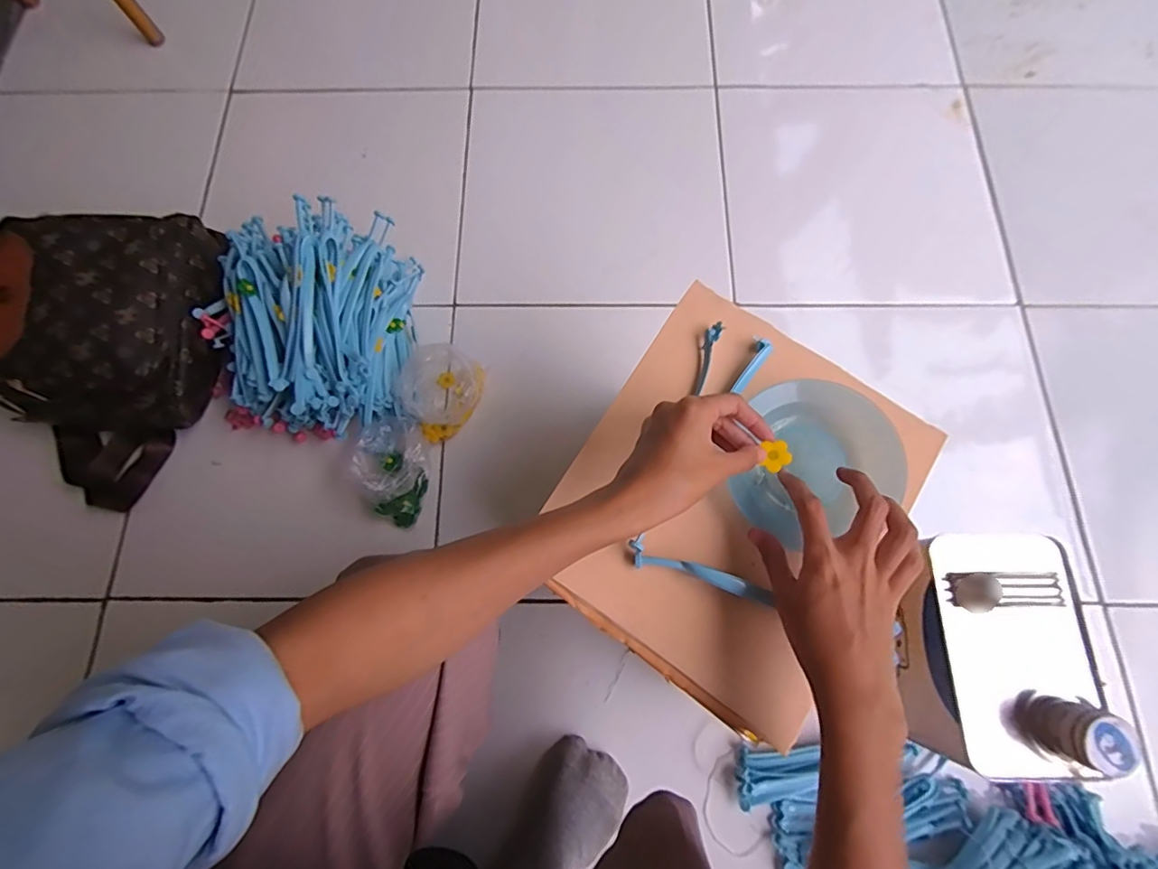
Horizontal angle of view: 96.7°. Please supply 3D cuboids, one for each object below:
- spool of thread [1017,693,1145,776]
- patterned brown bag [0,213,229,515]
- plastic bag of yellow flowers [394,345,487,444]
[{"bbox_3d":[0.342,0.204,0.353,0.035,0.050,0.037,0,74,1],"label":"spool of thread"},{"bbox_3d":[-0.603,-0.112,0.626,0.270,0.148,0.354,15,75,5],"label":"patterned brown bag"},{"bbox_3d":[-0.175,-0.055,0.660,0.106,0.089,0.096,-40,77,-10],"label":"plastic bag of yellow flowers"}]

